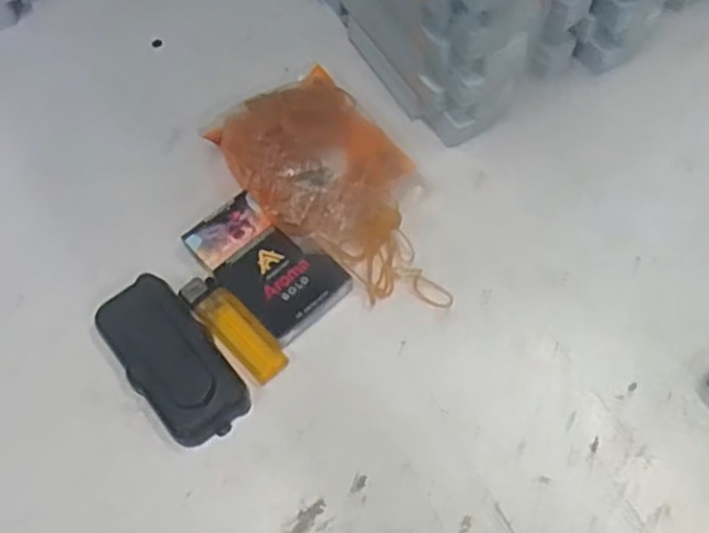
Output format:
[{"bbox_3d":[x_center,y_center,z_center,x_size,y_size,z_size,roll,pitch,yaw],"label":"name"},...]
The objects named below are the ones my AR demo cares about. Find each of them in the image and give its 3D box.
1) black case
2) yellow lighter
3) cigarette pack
[{"bbox_3d":[-0.110,0.053,0.413,0.052,0.032,0.105,-36,67,-15],"label":"black case"},{"bbox_3d":[-0.074,0.038,0.429,0.078,0.016,0.026,41,71,20],"label":"yellow lighter"},{"bbox_3d":[-0.056,-0.001,0.443,0.058,0.026,0.097,-42,69,-17],"label":"cigarette pack"}]

